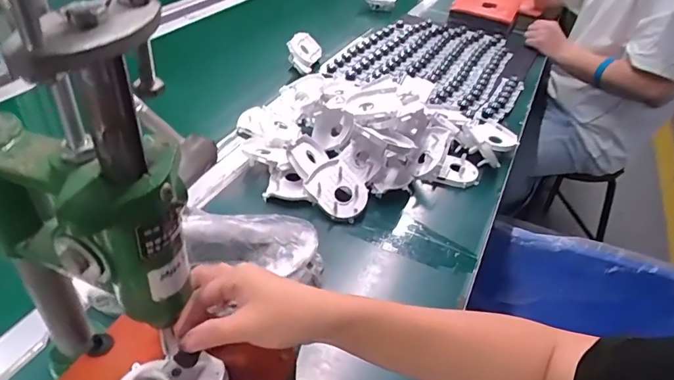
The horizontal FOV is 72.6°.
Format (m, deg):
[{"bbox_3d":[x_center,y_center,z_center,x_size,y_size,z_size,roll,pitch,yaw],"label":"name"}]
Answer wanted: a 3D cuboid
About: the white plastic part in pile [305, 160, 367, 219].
[{"bbox_3d":[0.002,0.001,0.624,0.062,0.020,0.081,-40,80,-14],"label":"white plastic part in pile"}]

